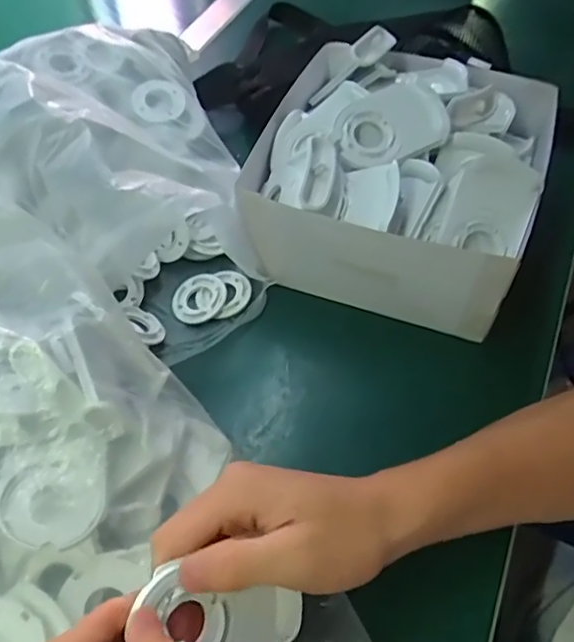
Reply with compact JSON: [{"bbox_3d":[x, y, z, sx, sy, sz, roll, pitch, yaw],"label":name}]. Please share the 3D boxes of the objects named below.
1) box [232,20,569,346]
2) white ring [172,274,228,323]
[{"bbox_3d":[0.083,-0.121,0.454,0.212,0.104,0.206,16,56,13],"label":"box"},{"bbox_3d":[-0.069,-0.018,0.454,0.043,0.005,0.042,-15,56,10],"label":"white ring"}]

